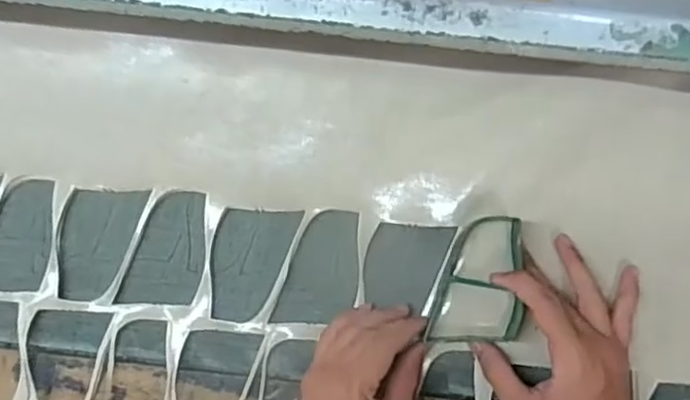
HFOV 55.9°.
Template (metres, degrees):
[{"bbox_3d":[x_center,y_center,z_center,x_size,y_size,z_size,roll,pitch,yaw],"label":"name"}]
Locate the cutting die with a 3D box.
[{"bbox_3d":[0.099,0.059,0.482,0.066,0.023,0.095,4,85,3],"label":"cutting die"}]

